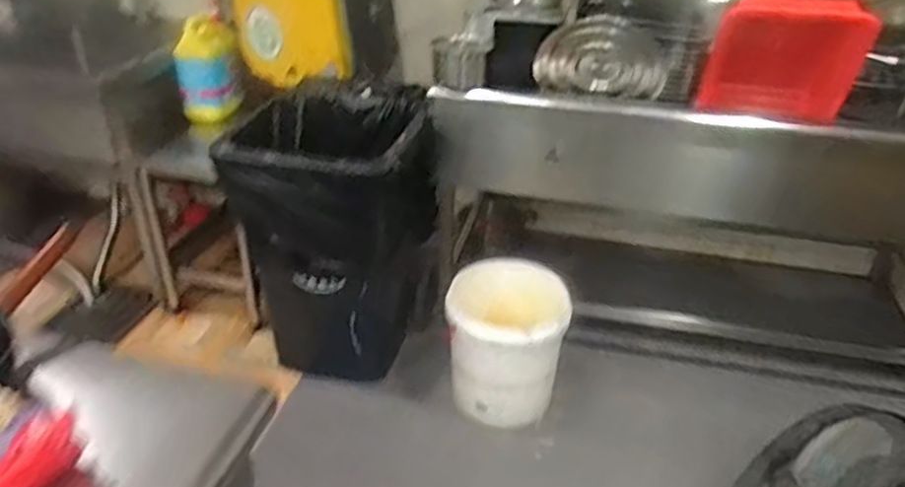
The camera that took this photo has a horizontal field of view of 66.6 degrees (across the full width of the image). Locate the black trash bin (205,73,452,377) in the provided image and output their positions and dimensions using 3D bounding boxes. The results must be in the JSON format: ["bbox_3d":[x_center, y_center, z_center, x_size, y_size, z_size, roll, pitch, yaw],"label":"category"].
[{"bbox_3d":[-0.301,-0.016,1.932,0.545,0.707,0.467,-2,30,-3],"label":"black trash bin"}]

